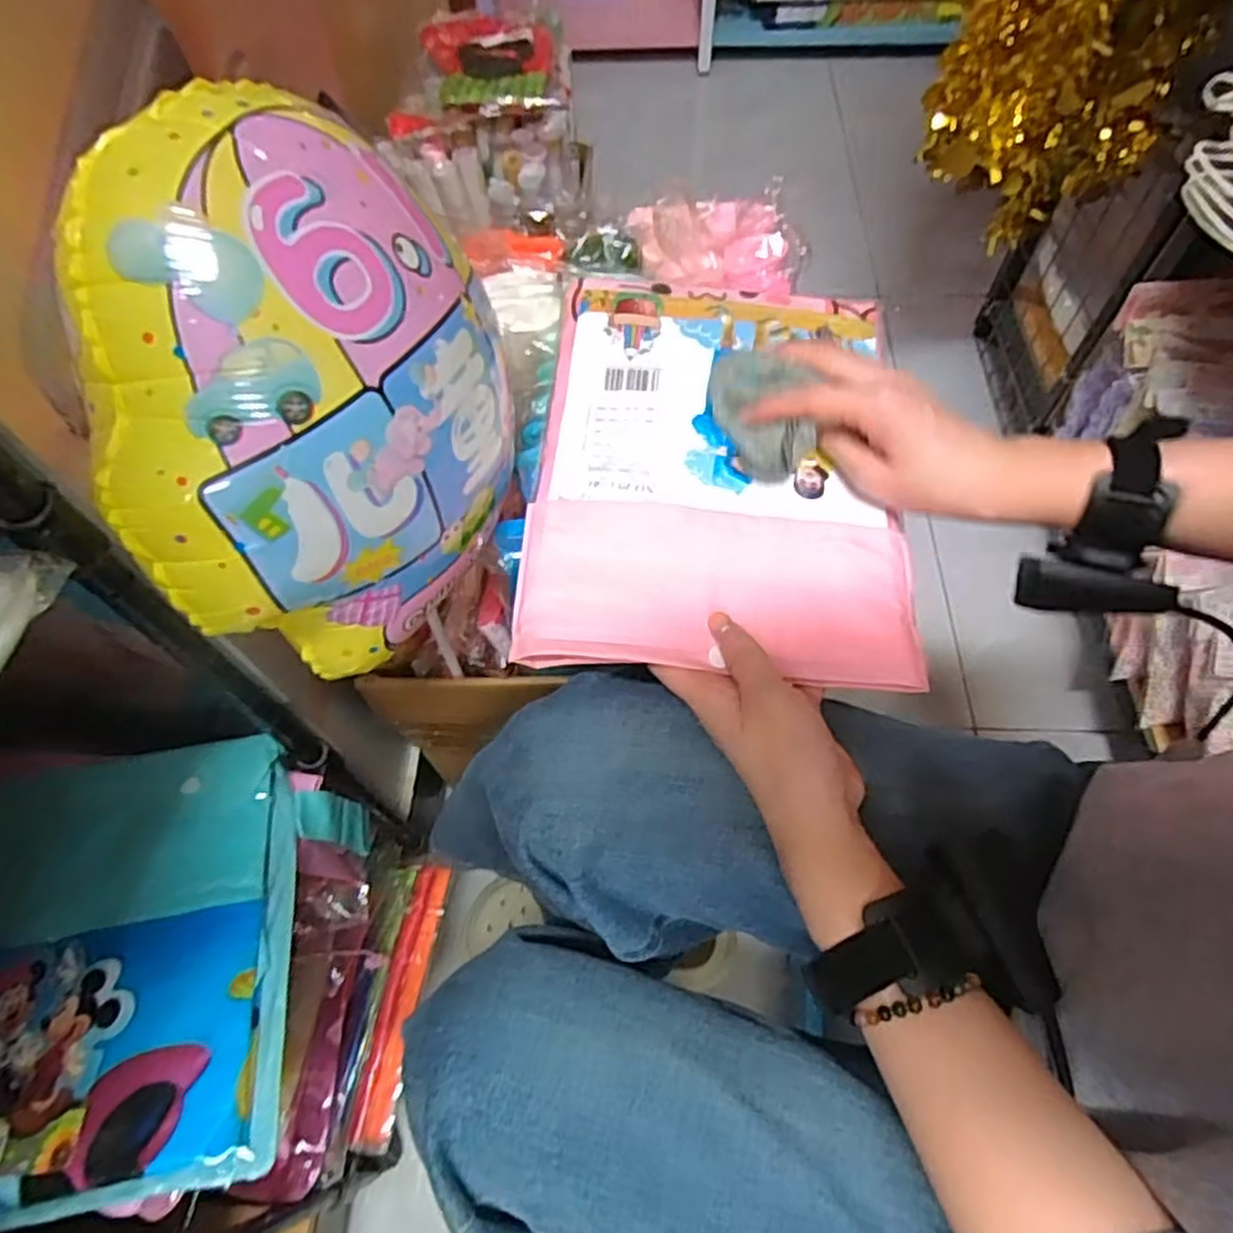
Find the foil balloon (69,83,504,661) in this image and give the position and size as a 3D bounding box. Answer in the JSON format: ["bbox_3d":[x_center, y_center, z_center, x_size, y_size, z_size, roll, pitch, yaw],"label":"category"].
[{"bbox_3d":[-0.131,-0.091,0.320,0.202,0.206,0.095,-55,32,-8],"label":"foil balloon"}]

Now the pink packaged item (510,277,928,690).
[{"bbox_3d":[0.060,-0.092,0.427,0.204,0.029,0.268,3,61,4],"label":"pink packaged item"}]

